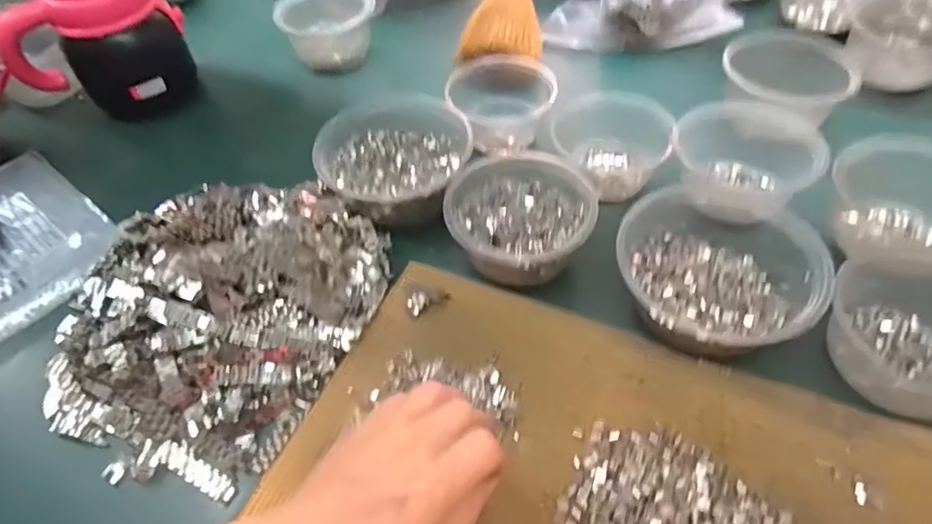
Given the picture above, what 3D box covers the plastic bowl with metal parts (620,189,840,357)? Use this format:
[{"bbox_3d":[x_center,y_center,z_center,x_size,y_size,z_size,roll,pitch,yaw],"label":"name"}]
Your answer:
[{"bbox_3d":[0.179,0.006,0.411,0.132,0.052,0.127,11,54,15],"label":"plastic bowl with metal parts"}]

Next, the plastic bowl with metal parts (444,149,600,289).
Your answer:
[{"bbox_3d":[0.045,-0.039,0.461,0.110,0.049,0.118,2,52,8],"label":"plastic bowl with metal parts"}]

